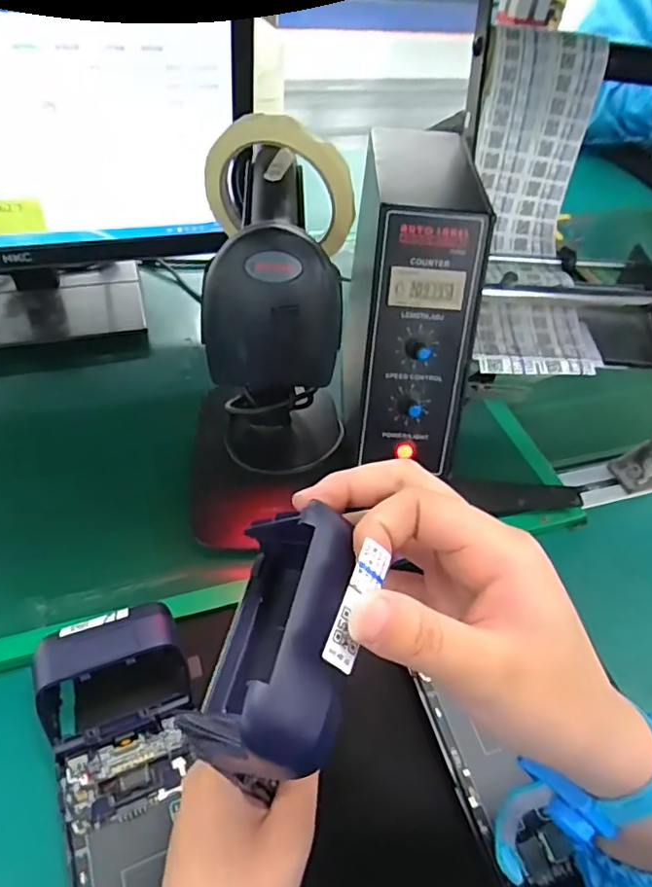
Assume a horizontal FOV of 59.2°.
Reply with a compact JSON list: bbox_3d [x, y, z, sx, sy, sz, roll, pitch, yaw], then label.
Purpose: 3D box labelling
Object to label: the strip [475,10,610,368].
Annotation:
[{"bbox_3d":[0.147,-0.166,0.422,0.091,0.063,0.241,0,87,-6],"label":"strip"}]

